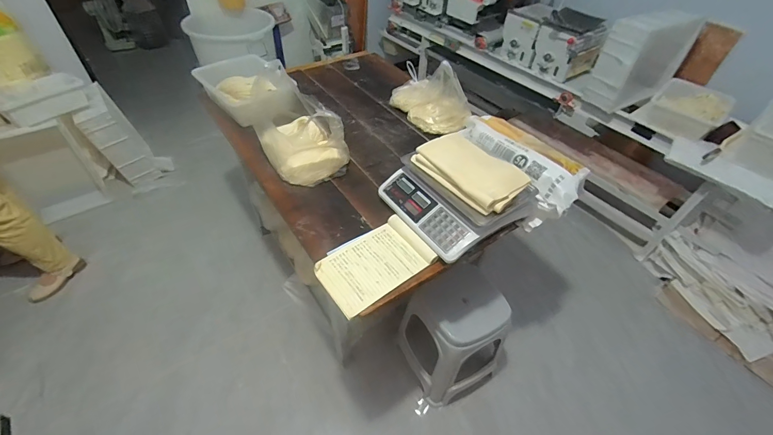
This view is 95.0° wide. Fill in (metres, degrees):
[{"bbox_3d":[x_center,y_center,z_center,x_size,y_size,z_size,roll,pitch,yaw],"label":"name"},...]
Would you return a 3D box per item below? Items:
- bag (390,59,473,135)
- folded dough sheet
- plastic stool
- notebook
[{"bbox_3d":[0.168,-0.500,1.397,0.187,0.206,0.364,-27,54,-26],"label":"bag"},{"bbox_3d":[0.228,-0.138,0.985,0.175,0.047,0.302,-32,57,-29],"label":"folded dough sheet"},{"bbox_3d":[0.261,0.448,1.343,0.321,0.415,0.290,-21,52,-21],"label":"plastic stool"},{"bbox_3d":[-0.031,0.113,0.919,0.276,0.024,0.183,-27,54,-26],"label":"notebook"}]

